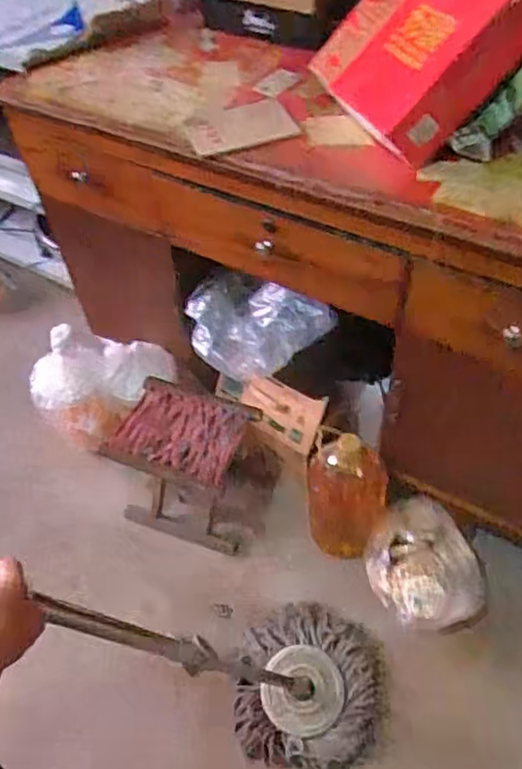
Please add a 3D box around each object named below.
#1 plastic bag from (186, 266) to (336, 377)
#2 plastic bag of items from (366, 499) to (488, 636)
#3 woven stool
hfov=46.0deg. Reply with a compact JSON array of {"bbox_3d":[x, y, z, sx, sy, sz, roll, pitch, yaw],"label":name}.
[{"bbox_3d":[-0.020,-0.115,1.282,0.340,0.233,0.110,31,59,26],"label":"plastic bag"},{"bbox_3d":[0.350,0.383,1.275,0.247,0.157,0.222,23,56,21],"label":"plastic bag of items"},{"bbox_3d":[-0.164,0.198,1.431,0.313,0.317,0.228,15,54,16],"label":"woven stool"}]

